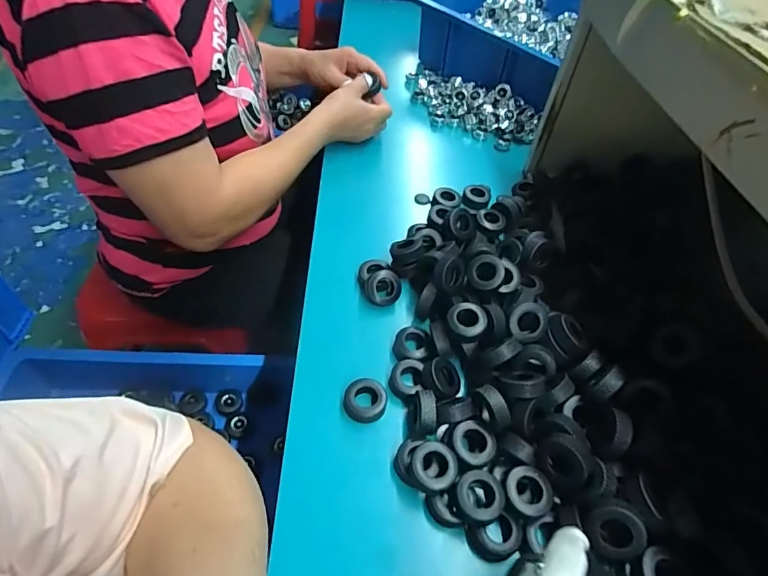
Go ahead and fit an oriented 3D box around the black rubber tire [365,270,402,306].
[{"bbox_3d":[-0.001,0.000,0.480,0.037,0.014,0.037,0,93,-4],"label":"black rubber tire"}]

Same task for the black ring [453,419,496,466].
[{"bbox_3d":[0.073,0.130,0.372,0.035,0.017,0.035,2,51,-2],"label":"black ring"}]

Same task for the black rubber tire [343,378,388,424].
[{"bbox_3d":[-0.017,0.101,0.403,0.037,0.022,0.035,2,51,-2],"label":"black rubber tire"}]

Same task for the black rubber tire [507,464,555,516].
[{"bbox_3d":[0.110,0.158,0.349,0.035,0.018,0.034,2,51,-2],"label":"black rubber tire"}]

